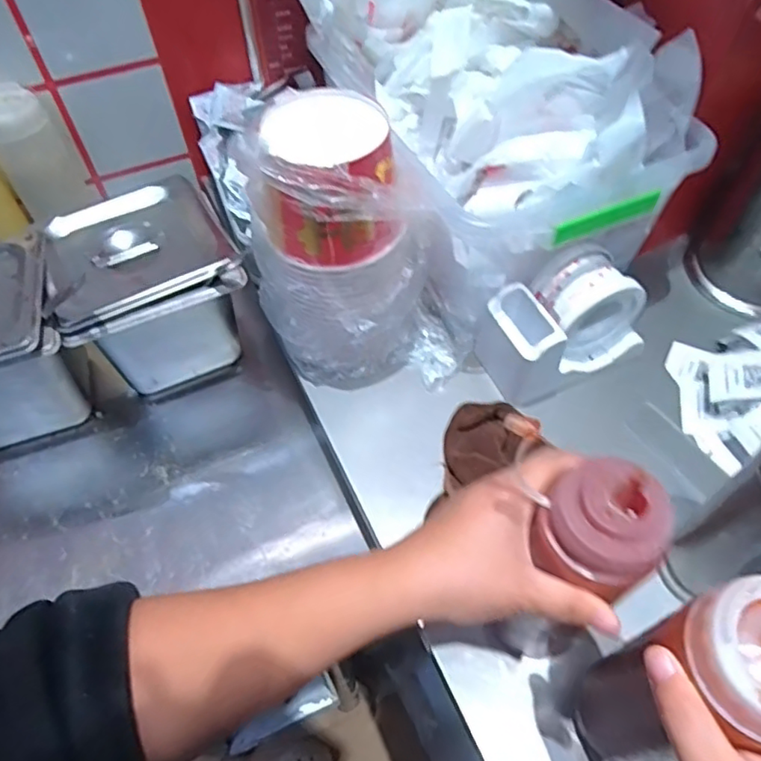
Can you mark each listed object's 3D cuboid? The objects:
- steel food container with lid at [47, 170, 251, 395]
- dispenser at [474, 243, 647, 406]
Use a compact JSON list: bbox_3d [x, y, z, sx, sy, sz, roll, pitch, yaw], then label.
[{"bbox_3d":[-0.235,-0.088,0.649,0.170,0.160,0.168,-19,57,-11],"label":"steel food container with lid"},{"bbox_3d":[0.175,-0.054,0.571,0.145,0.098,0.083,-20,58,-12],"label":"dispenser"}]

